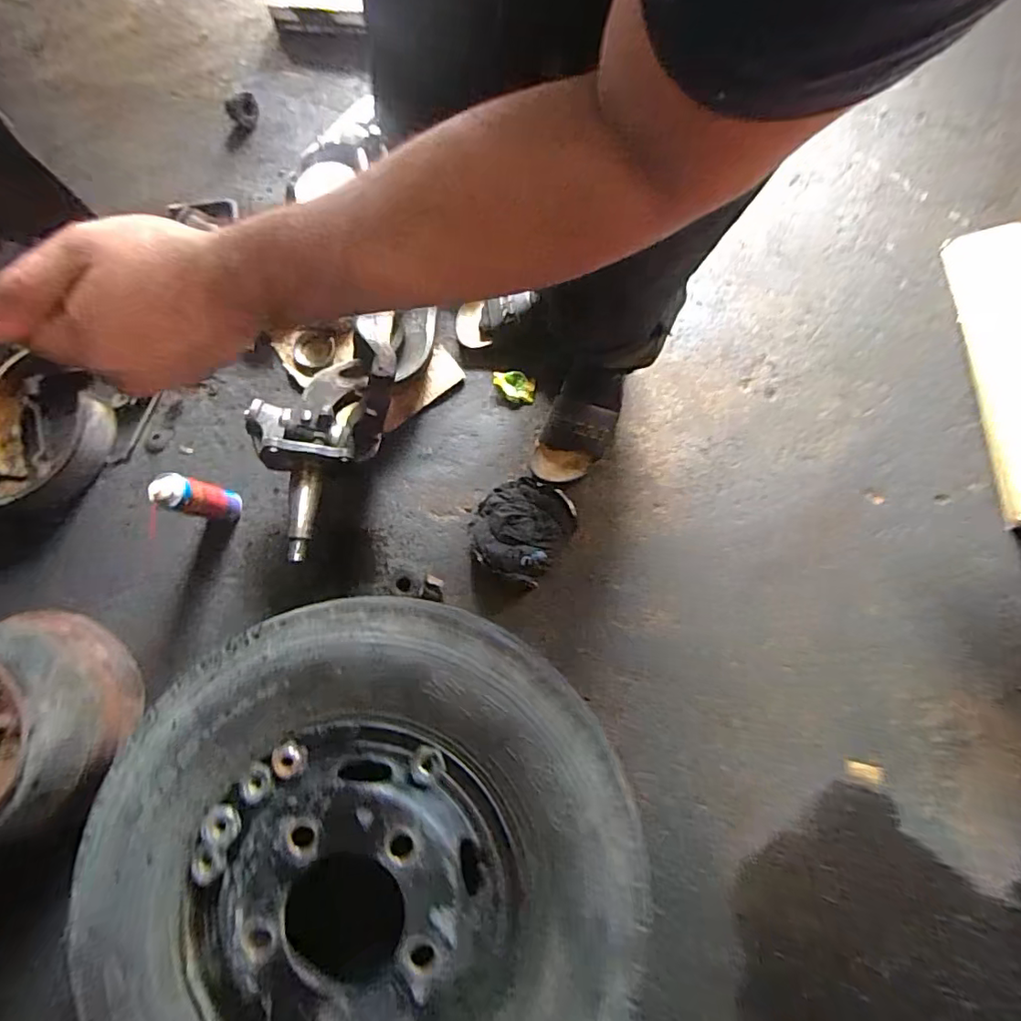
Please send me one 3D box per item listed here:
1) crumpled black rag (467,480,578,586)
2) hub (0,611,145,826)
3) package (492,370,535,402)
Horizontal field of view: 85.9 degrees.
[{"bbox_3d":[0.017,0.026,0.897,0.148,0.051,0.163,36,82,7],"label":"crumpled black rag"},{"bbox_3d":[-0.726,0.316,0.795,0.281,0.181,0.262,0,79,1],"label":"hub"},{"bbox_3d":[0.006,-0.220,0.966,0.073,0.018,0.049,10,79,3],"label":"package"}]

